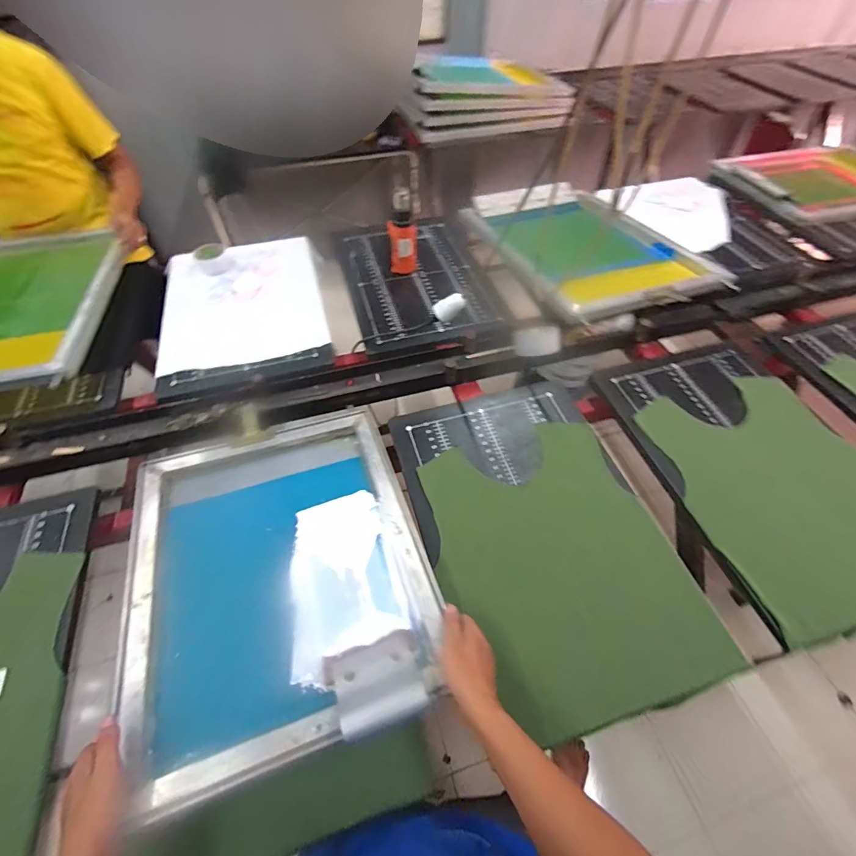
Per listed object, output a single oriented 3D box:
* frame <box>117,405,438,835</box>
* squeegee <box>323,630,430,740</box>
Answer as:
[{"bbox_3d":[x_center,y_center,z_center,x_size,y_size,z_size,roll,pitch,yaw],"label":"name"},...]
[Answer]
[{"bbox_3d":[-0.226,0.197,0.635,0.407,0.049,0.513,-15,48,-13],"label":"frame"},{"bbox_3d":[-0.063,0.318,0.527,0.118,0.029,0.111,-17,29,-15],"label":"squeegee"}]

